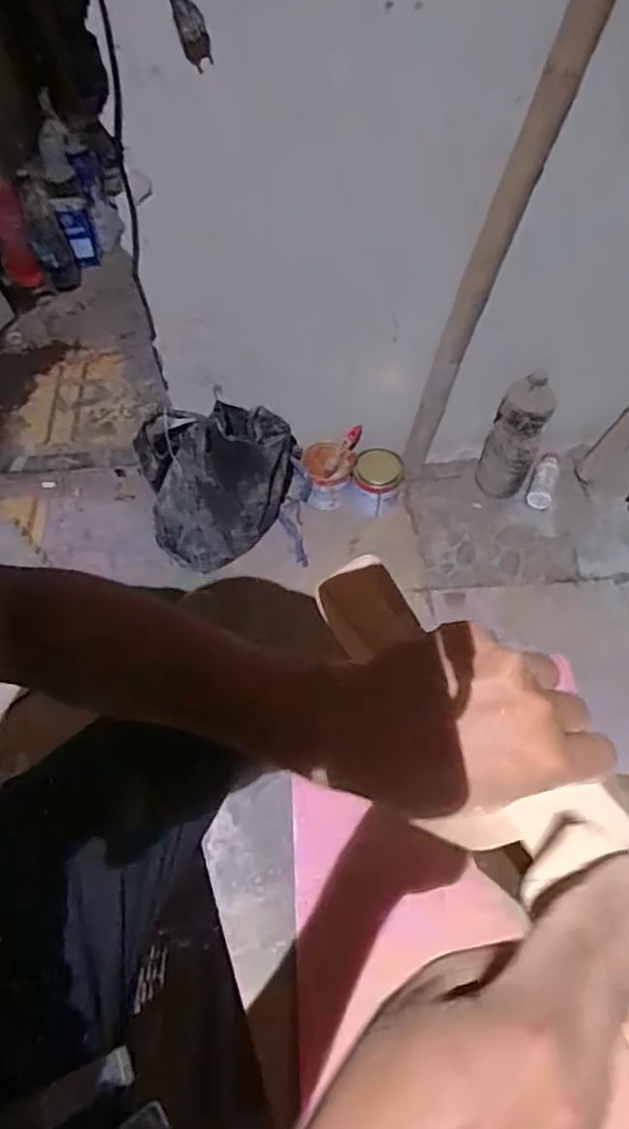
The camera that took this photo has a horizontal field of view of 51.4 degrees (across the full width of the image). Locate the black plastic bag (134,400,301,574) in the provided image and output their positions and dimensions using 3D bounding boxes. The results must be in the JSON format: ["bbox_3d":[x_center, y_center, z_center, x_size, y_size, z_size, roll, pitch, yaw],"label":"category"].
[{"bbox_3d":[-0.165,-0.163,1.260,0.316,0.337,0.128,-20,59,-12],"label":"black plastic bag"}]

